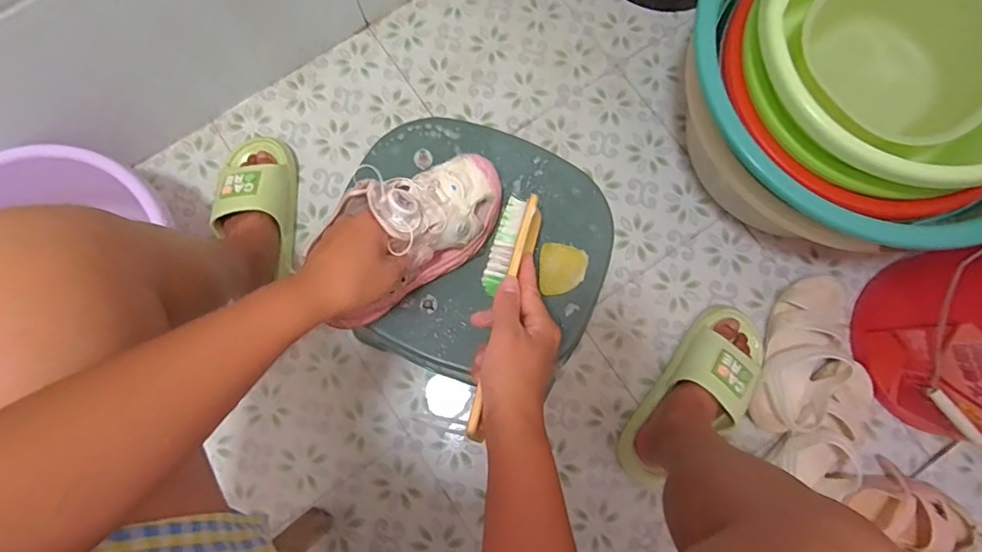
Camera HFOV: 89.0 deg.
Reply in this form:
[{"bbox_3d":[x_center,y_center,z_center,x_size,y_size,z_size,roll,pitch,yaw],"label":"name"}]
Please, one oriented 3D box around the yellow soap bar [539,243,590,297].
[{"bbox_3d":[0.067,-0.005,0.477,0.044,0.008,0.051,17,80,5],"label":"yellow soap bar"}]

